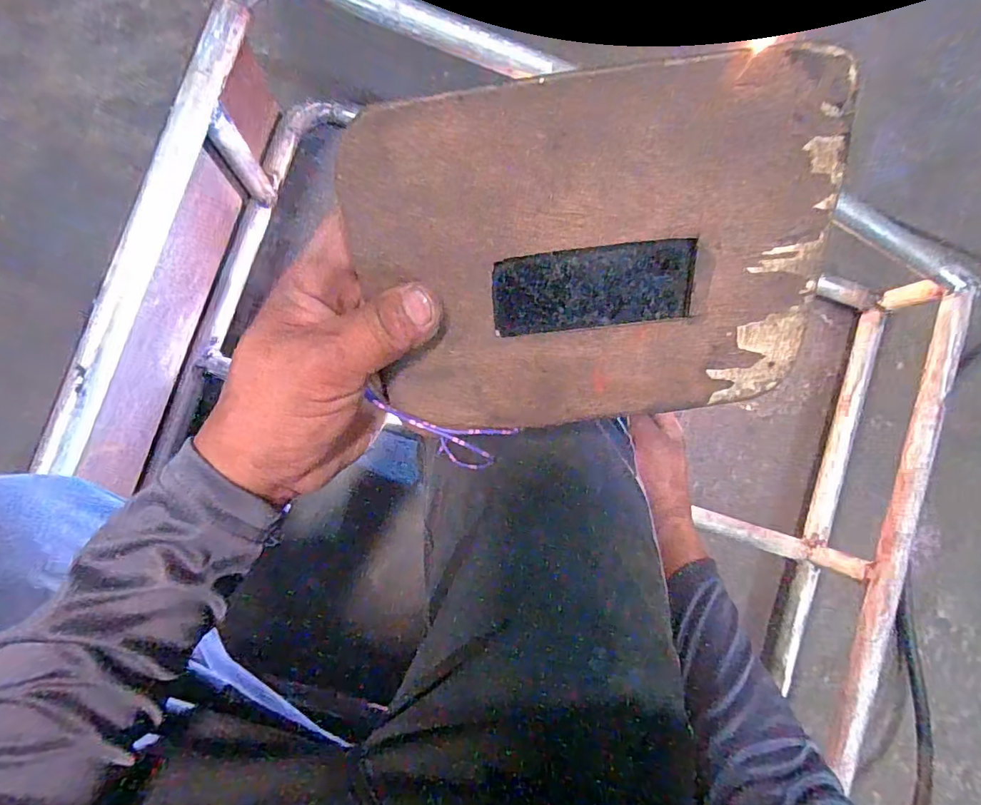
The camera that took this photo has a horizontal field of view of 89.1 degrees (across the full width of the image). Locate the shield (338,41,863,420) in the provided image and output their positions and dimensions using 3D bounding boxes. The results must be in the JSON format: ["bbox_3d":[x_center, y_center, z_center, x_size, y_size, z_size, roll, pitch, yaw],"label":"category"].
[{"bbox_3d":[0.047,-0.059,0.229,0.203,0.009,0.153,-7,122,0],"label":"shield"}]

